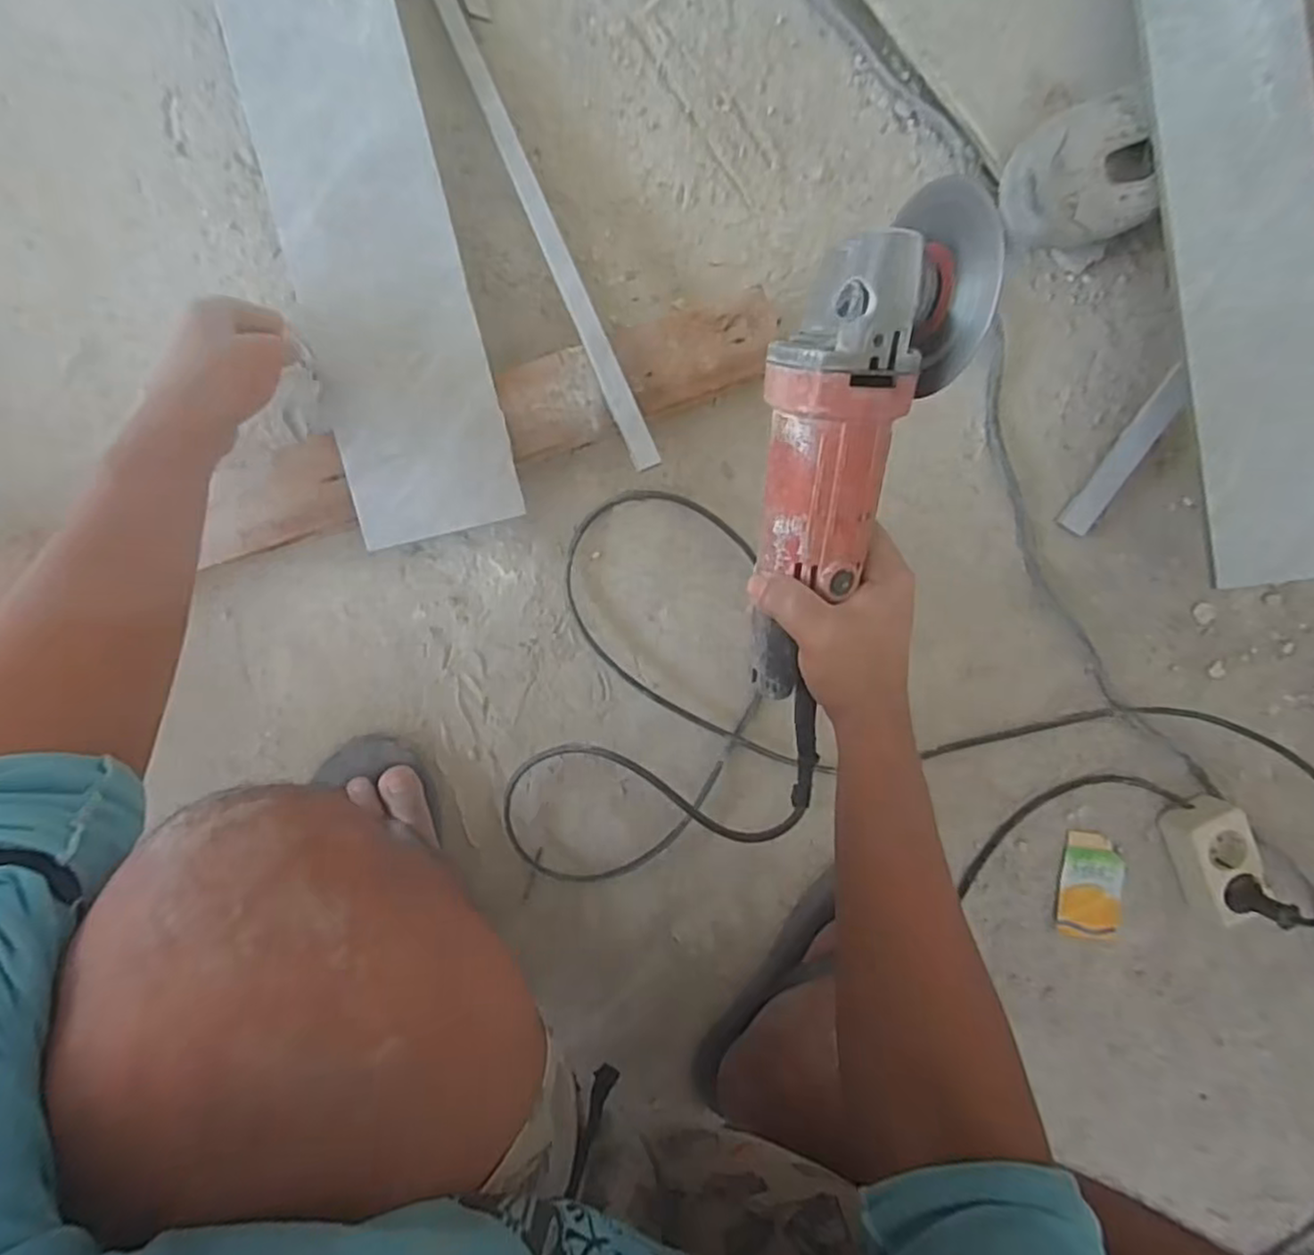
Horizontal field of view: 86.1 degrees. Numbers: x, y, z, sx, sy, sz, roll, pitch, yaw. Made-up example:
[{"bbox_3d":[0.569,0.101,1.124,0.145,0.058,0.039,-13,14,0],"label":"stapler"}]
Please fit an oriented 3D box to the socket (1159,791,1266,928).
[{"bbox_3d":[0.515,0.216,0.649,0.057,0.042,0.107,-23,97,-5],"label":"socket"}]

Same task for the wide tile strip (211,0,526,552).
[{"bbox_3d":[-0.247,-0.437,0.504,0.123,0.020,0.746,-14,95,-6],"label":"wide tile strip"}]

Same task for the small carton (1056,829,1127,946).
[{"bbox_3d":[0.411,0.246,0.664,0.059,0.009,0.105,5,94,-8],"label":"small carton"}]

